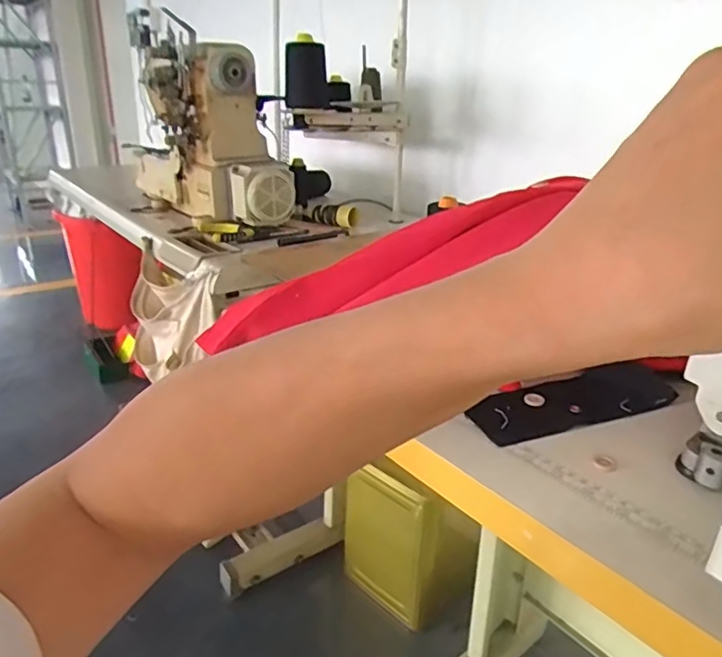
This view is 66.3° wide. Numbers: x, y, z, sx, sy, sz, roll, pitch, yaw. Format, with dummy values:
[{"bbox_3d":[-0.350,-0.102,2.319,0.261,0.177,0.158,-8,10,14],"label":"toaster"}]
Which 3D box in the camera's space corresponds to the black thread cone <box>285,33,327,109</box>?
[{"bbox_3d":[-0.087,-0.410,0.886,0.066,0.102,0.055,0,23,-5],"label":"black thread cone"}]

